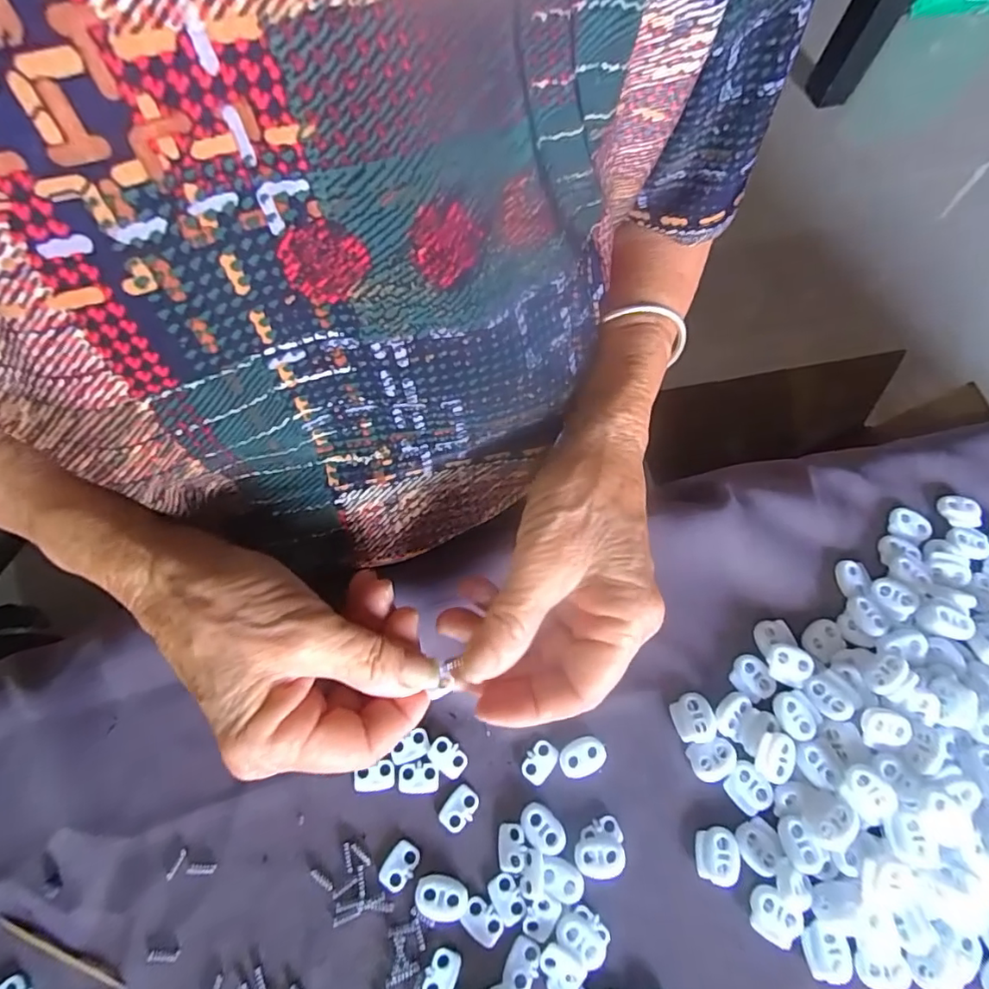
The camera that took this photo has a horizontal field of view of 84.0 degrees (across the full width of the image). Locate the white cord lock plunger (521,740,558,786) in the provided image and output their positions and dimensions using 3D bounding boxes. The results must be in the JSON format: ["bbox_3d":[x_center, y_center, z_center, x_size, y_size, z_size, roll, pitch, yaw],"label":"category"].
[{"bbox_3d":[0.022,0.127,0.261,0.013,0.004,0.020,34,71,10],"label":"white cord lock plunger"}]

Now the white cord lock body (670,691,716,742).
[{"bbox_3d":[0.097,0.109,0.269,0.019,0.007,0.022,-1,68,-3],"label":"white cord lock body"}]

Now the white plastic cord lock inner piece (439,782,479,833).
[{"bbox_3d":[-0.016,0.145,0.251,0.013,0.004,0.020,36,71,11],"label":"white plastic cord lock inner piece"}]

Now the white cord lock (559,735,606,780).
[{"bbox_3d":[0.042,0.126,0.261,0.022,0.004,0.016,-19,71,-10],"label":"white cord lock"}]

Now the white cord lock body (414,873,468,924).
[{"bbox_3d":[-0.023,0.175,0.238,0.023,0.004,0.017,14,68,3],"label":"white cord lock body"}]

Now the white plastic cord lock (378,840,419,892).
[{"bbox_3d":[-0.042,0.164,0.242,0.013,0.004,0.019,35,71,11],"label":"white plastic cord lock"}]

